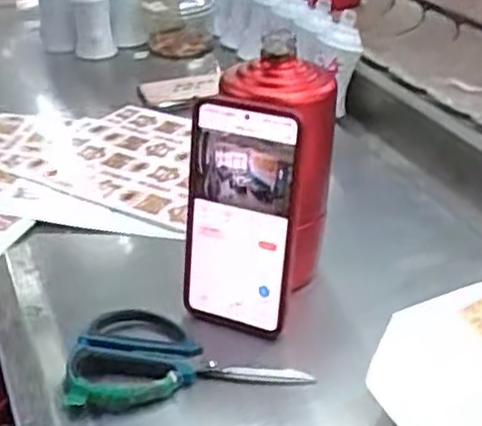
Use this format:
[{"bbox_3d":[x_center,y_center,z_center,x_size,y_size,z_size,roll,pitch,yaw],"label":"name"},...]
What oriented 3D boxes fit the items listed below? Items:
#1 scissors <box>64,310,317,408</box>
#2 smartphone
[{"bbox_3d":[-0.039,0.094,0.511,0.159,0.017,0.086,-5,34,-2],"label":"scissors"},{"bbox_3d":[-0.004,0.008,0.515,0.081,0.166,0.017,13,22,23],"label":"smartphone"}]

